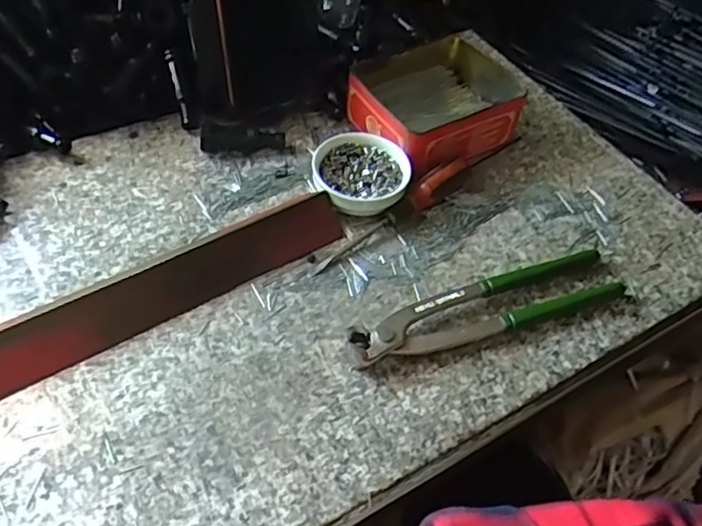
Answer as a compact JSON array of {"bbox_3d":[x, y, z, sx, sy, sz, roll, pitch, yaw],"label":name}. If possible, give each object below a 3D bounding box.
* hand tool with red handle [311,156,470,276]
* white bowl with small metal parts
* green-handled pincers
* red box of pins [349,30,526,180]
[{"bbox_3d":[0.031,-0.035,0.446,0.145,0.014,0.017,-37,62,-16],"label":"hand tool with red handle"},{"bbox_3d":[0.007,-0.067,0.461,0.069,0.028,0.065,3,51,-4],"label":"white bowl with small metal parts"},{"bbox_3d":[0.090,0.027,0.404,0.198,0.016,0.044,-15,54,-17],"label":"green-handled pincers"},{"bbox_3d":[0.068,-0.131,0.508,0.130,0.044,0.118,-27,58,-25],"label":"red box of pins"}]

